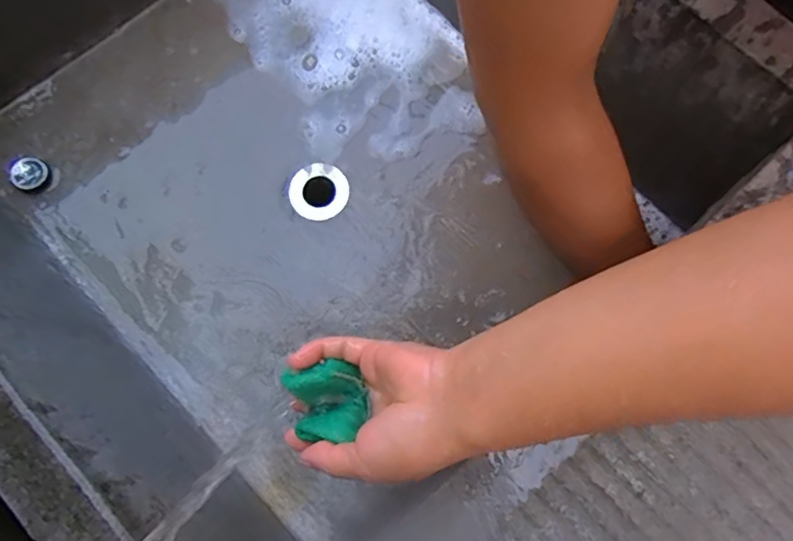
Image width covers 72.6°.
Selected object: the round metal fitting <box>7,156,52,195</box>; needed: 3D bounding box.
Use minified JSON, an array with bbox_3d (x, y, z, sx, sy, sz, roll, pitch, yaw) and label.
[{"bbox_3d":[-0.361,-0.094,0.533,0.037,0.013,0.035,0,77,1],"label":"round metal fitting"}]

